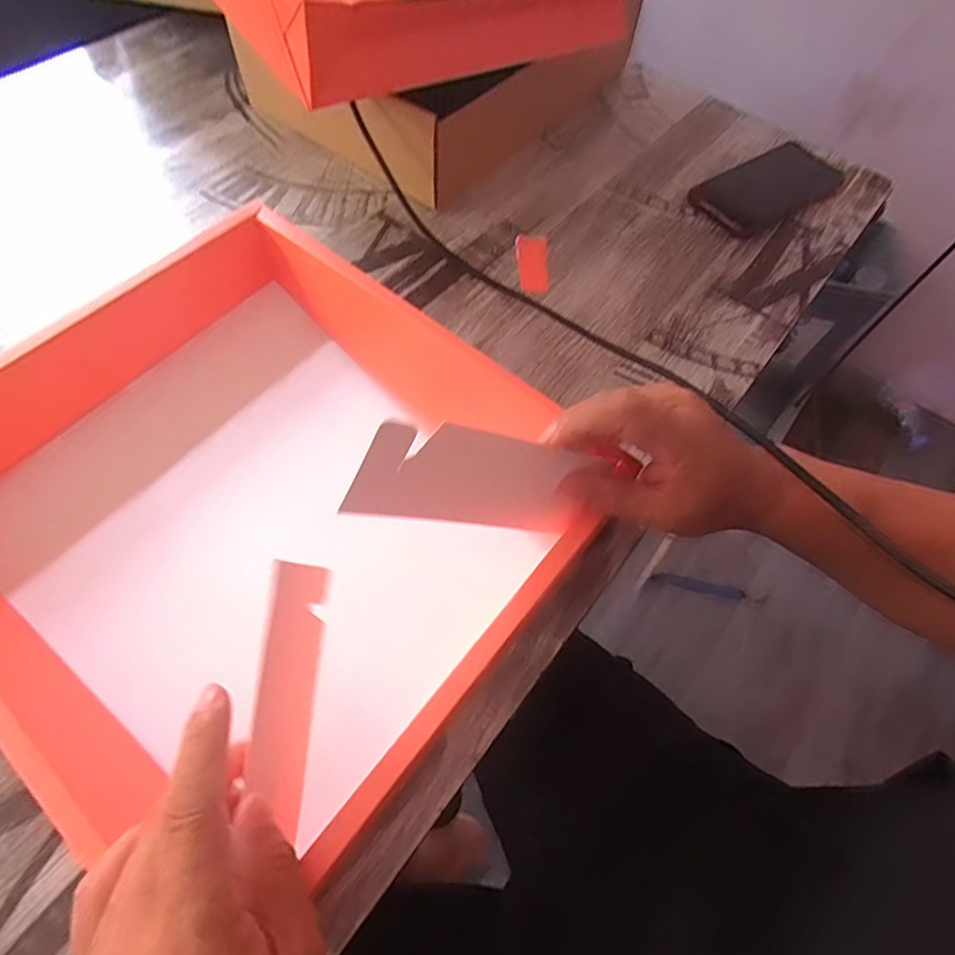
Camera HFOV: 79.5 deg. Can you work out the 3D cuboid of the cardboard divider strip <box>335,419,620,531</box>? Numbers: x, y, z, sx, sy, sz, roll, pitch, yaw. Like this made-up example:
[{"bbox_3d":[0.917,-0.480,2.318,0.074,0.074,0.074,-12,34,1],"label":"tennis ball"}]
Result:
[{"bbox_3d":[0.008,0.003,0.293,0.147,0.055,0.007,10,28,-42],"label":"cardboard divider strip"}]

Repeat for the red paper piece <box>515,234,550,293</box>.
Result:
[{"bbox_3d":[0.049,-0.190,0.511,0.028,0.005,0.069,-1,63,1],"label":"red paper piece"}]

